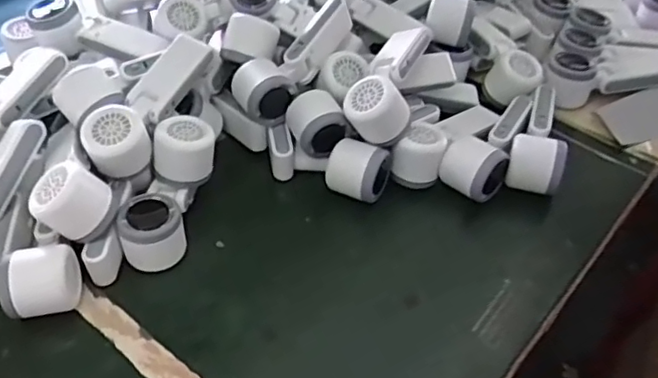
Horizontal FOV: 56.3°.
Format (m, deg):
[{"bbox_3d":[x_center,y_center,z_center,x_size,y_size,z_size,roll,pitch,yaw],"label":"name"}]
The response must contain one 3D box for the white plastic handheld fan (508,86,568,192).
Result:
[{"bbox_3d":[0.241,-0.064,0.683,0.055,0.044,0.148,17,46,17],"label":"white plastic handheld fan"}]

